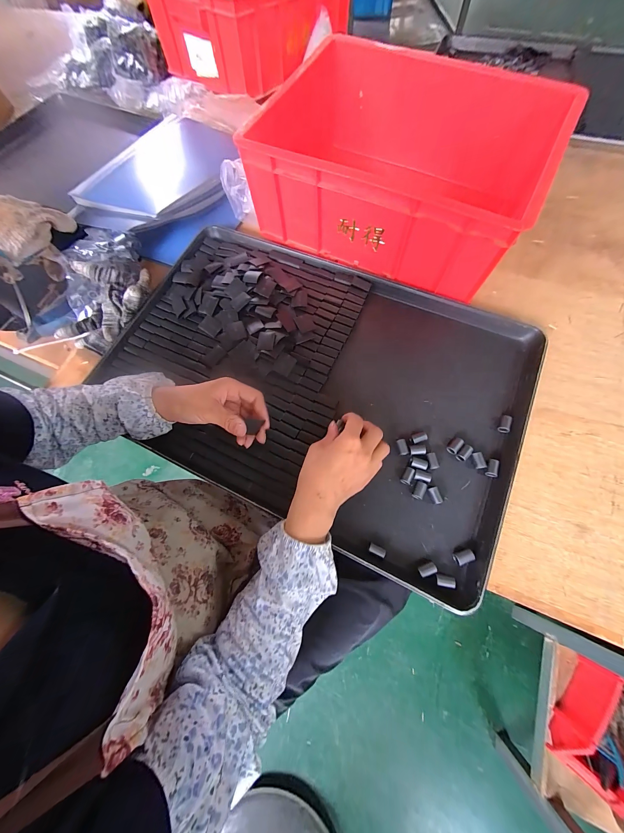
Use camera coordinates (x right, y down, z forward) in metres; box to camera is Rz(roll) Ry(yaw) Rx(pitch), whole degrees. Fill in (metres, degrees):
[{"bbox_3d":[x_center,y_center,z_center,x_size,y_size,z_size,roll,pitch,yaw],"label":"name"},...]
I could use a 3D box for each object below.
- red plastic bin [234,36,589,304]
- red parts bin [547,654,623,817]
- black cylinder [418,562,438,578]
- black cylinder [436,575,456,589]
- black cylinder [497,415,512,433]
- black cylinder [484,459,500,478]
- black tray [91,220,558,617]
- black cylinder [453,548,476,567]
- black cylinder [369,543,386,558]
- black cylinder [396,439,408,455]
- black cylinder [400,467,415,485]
[{"bbox_3d":[0.129,-0.394,0.446,0.425,0.141,0.289,25,73,10],"label":"red plastic bin"},{"bbox_3d":[0.664,0.696,0.604,0.165,0.100,0.235,36,76,15],"label":"red parts bin"},{"bbox_3d":[0.133,0.178,0.322,0.021,0.013,0.011,-21,71,-5],"label":"black cylinder"},{"bbox_3d":[0.152,0.188,0.316,0.021,0.009,0.011,12,71,6],"label":"black cylinder"},{"bbox_3d":[0.260,0.010,0.372,0.012,0.011,0.022,22,73,9],"label":"black cylinder"},{"bbox_3d":[0.231,0.066,0.355,0.014,0.009,0.022,17,72,8],"label":"black cylinder"},{"bbox_3d":[-0.005,-0.065,0.405,0.595,0.022,0.395,23,73,10],"label":"black tray"},{"bbox_3d":[0.178,0.164,0.323,0.024,0.013,0.012,-20,71,-5],"label":"black cylinder"},{"bbox_3d":[0.078,0.161,0.332,0.020,0.009,0.010,25,73,10],"label":"black cylinder"},{"bbox_3d":[0.120,0.041,0.370,0.012,0.010,0.020,-10,70,-1],"label":"black cylinder"},{"bbox_3d":[0.123,0.077,0.358,0.013,0.010,0.022,25,73,10],"label":"black cylinder"}]

